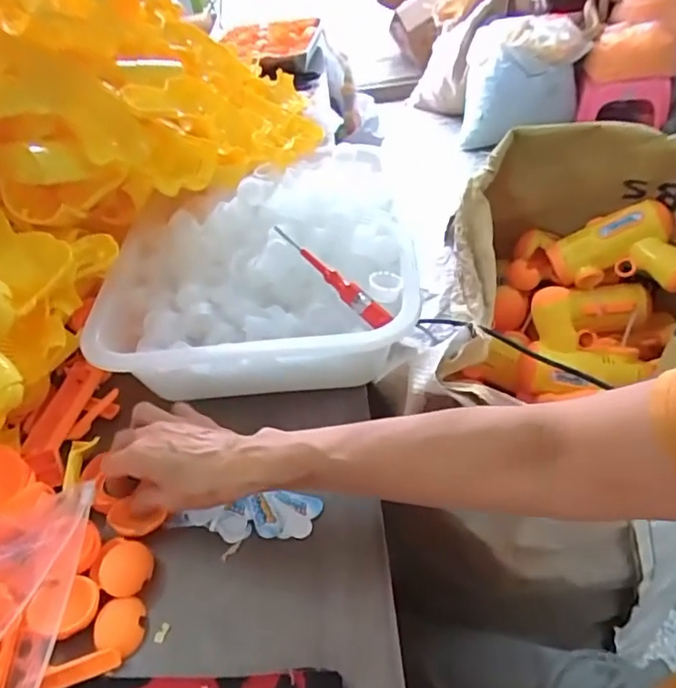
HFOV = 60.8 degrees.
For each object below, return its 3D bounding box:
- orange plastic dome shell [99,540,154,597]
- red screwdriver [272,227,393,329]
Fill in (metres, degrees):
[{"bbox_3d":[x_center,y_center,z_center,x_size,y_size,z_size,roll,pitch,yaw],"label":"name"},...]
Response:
[{"bbox_3d":[-0.151,0.163,0.415,0.033,0.020,0.039,-2,42,5],"label":"orange plastic dome shell"},{"bbox_3d":[-0.006,-0.061,0.521,0.015,0.019,0.150,-33,60,-26],"label":"red screwdriver"}]

